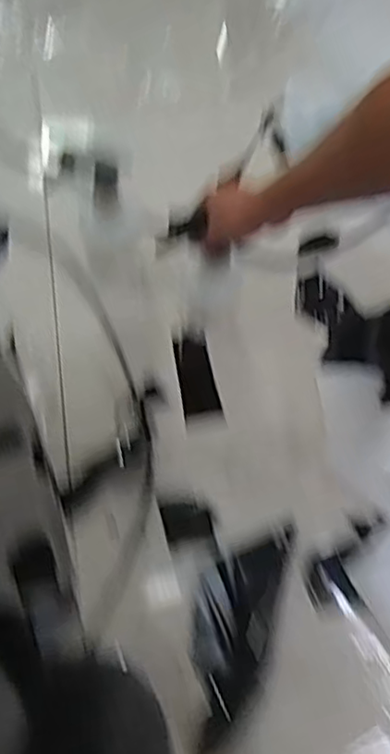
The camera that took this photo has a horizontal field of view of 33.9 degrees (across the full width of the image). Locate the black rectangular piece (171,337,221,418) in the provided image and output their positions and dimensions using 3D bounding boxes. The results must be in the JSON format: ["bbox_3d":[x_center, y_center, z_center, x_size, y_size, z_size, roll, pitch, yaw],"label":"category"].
[{"bbox_3d":[0.000,-0.002,0.965,0.054,0.016,0.118,-13,71,-4],"label":"black rectangular piece"}]

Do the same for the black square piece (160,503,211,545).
[{"bbox_3d":[-0.013,0.205,0.917,0.066,0.011,0.054,-11,71,-3],"label":"black square piece"}]

